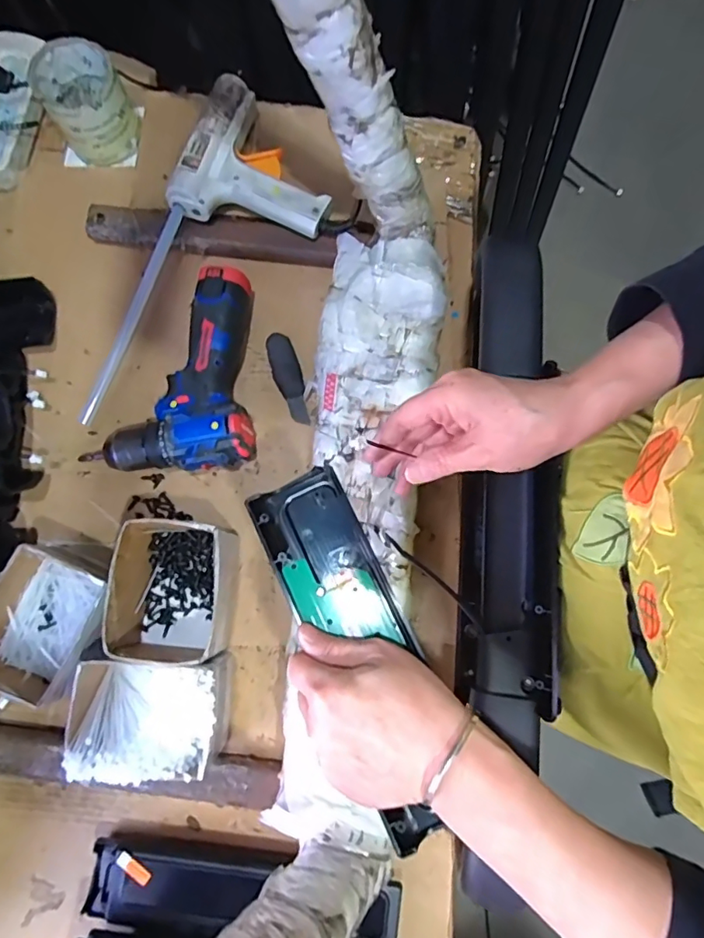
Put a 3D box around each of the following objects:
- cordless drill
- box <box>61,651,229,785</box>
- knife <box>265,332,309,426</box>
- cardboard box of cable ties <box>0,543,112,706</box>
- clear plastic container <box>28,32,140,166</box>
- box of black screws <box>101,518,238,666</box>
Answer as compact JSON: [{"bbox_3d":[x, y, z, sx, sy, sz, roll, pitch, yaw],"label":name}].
[{"bbox_3d":[-0.179,-0.098,0.528,0.149,0.060,0.201,-2,80,0],"label":"cordless drill"},{"bbox_3d":[-0.172,0.211,0.455,0.131,0.092,0.092,-3,80,0],"label":"box"},{"bbox_3d":[-0.067,-0.094,0.549,0.030,0.017,0.101,-16,80,-2],"label":"knife"},{"bbox_3d":[-0.273,0.134,0.473,0.091,0.082,0.124,21,81,4],"label":"cardboard box of cable ties"},{"bbox_3d":[-0.287,-0.397,0.565,0.083,0.072,0.093,-27,81,-4],"label":"clear plastic container"},{"bbox_3d":[-0.166,0.111,0.480,0.096,0.080,0.118,5,80,1],"label":"box of black screws"}]

